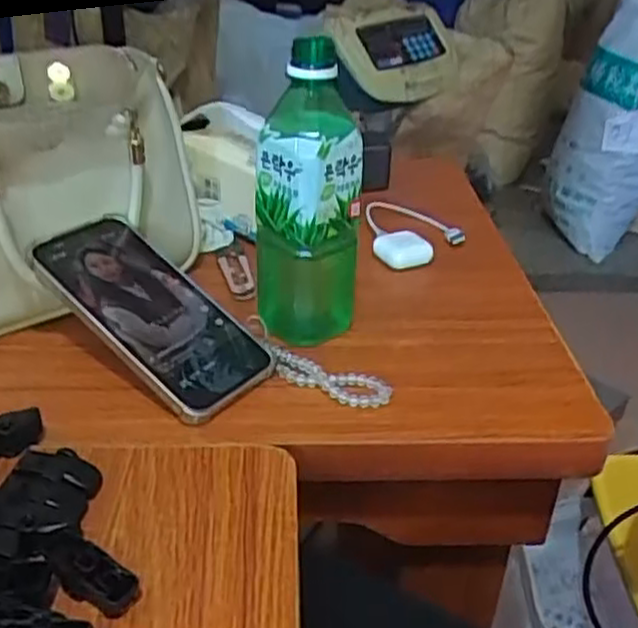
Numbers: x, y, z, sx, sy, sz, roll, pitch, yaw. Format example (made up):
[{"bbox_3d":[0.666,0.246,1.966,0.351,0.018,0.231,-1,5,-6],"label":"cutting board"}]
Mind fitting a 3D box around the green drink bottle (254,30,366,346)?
[{"bbox_3d":[-0.008,-0.079,0.521,0.069,0.205,0.069,0,31,-5],"label":"green drink bottle"}]

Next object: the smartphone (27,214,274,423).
[{"bbox_3d":[-0.113,-0.005,0.508,0.174,0.013,0.089,41,47,14],"label":"smartphone"}]

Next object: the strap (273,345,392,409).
[{"bbox_3d":[0.006,0.043,0.497,0.084,0.014,0.029,12,32,15],"label":"strap"}]

